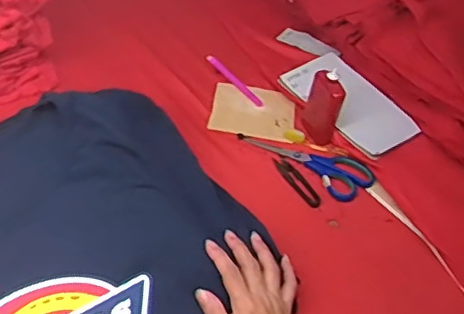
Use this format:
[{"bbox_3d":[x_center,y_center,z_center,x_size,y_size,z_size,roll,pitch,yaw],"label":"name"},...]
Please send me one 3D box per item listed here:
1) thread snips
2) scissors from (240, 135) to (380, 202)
[{"bbox_3d":[0.090,0.033,0.816,0.020,0.010,0.094,-21,50,-26],"label":"thread snips"},{"bbox_3d":[0.103,0.001,0.837,0.196,0.012,0.064,27,47,20],"label":"scissors"}]

